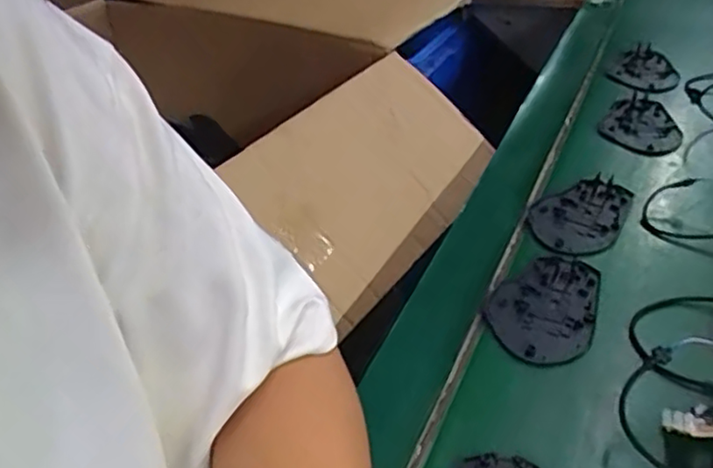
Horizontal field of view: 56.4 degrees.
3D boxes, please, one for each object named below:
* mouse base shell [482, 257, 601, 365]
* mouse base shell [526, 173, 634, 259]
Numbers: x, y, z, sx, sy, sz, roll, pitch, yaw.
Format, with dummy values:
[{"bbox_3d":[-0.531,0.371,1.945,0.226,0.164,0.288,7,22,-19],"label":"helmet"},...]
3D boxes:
[{"bbox_3d":[0.132,0.052,0.476,0.072,0.006,0.111,10,39,19],"label":"mouse base shell"},{"bbox_3d":[0.185,-0.016,0.557,0.069,0.008,0.109,19,42,28],"label":"mouse base shell"}]

